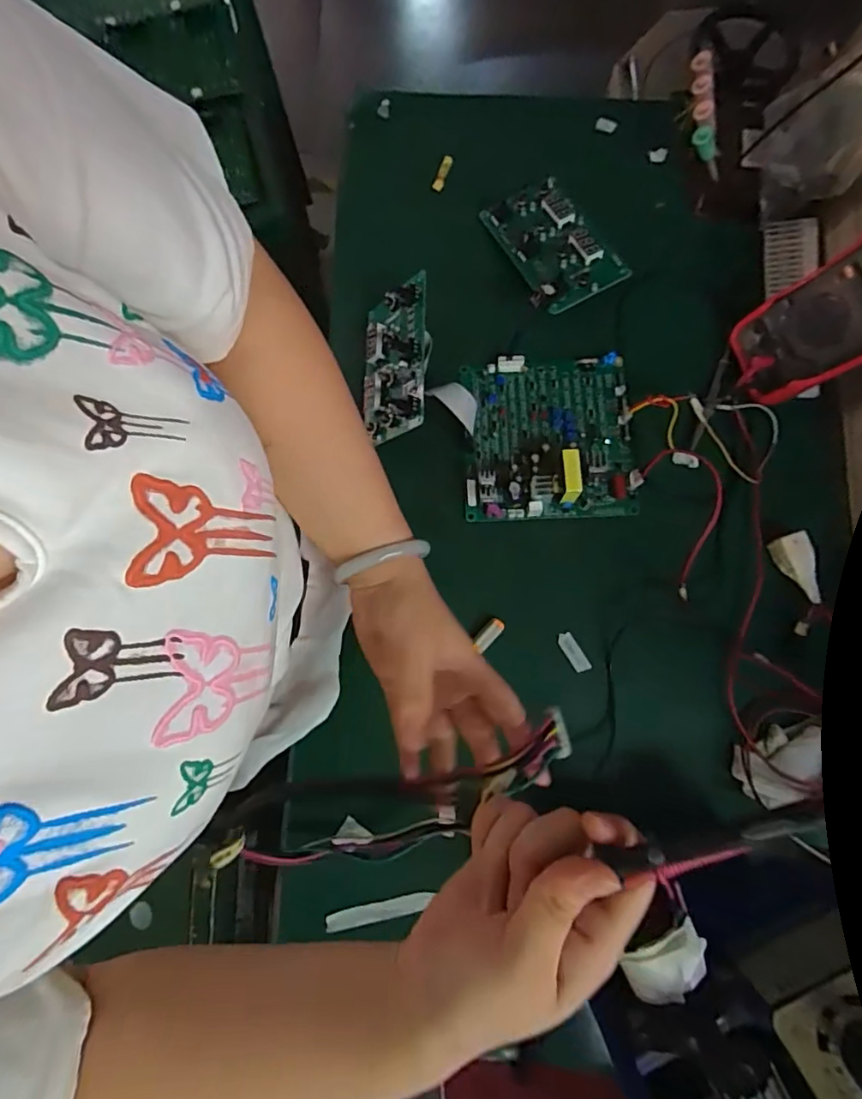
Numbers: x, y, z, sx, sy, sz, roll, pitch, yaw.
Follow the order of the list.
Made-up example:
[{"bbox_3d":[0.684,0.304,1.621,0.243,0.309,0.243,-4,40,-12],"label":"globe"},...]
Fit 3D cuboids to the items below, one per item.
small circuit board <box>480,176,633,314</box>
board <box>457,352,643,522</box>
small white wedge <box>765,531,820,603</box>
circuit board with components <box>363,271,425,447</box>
[{"bbox_3d":[0.131,-0.340,0.614,0.098,0.029,0.162,-30,79,-5],"label":"small circuit board"},{"bbox_3d":[0.122,-0.124,0.575,0.176,0.050,0.179,-2,78,0],"label":"board"},{"bbox_3d":[0.355,0.019,0.534,0.025,0.029,0.066,-19,78,-3],"label":"small white wedge"},{"bbox_3d":[-0.040,-0.195,0.577,0.086,0.022,0.157,-7,78,41],"label":"circuit board with components"}]

